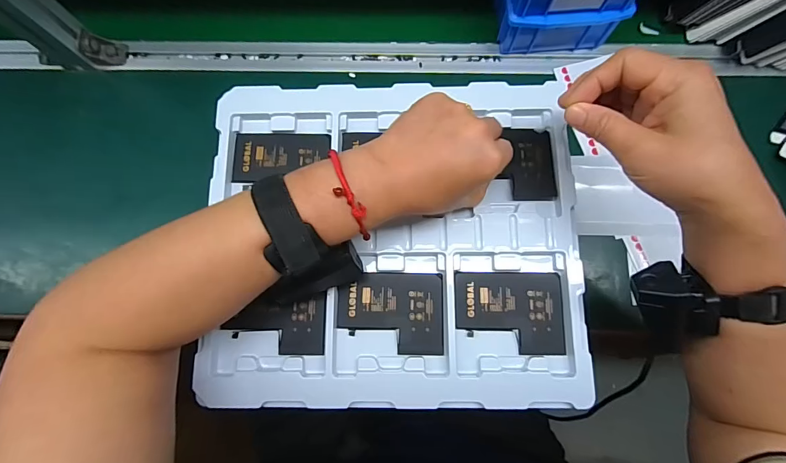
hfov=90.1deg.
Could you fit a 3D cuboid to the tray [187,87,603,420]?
[{"bbox_3d":[0.000,0.003,0.341,0.313,0.020,0.277,0,81,0],"label":"tray"}]

